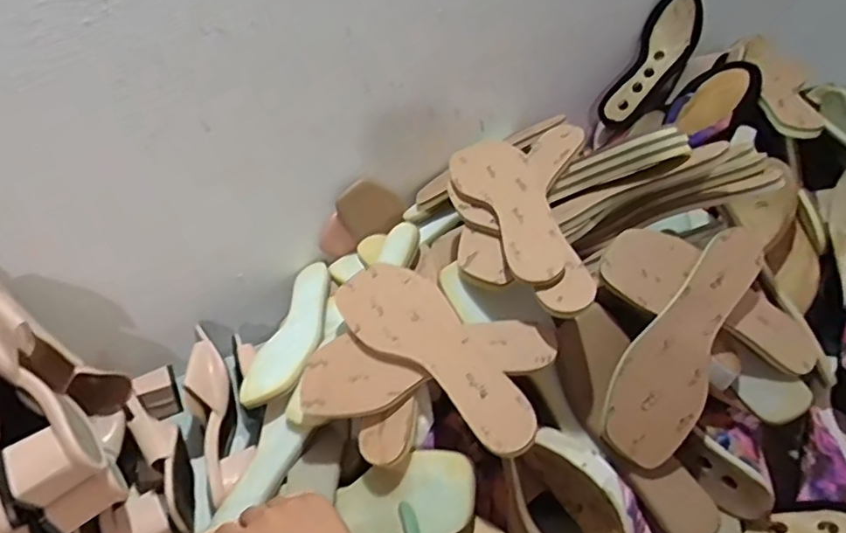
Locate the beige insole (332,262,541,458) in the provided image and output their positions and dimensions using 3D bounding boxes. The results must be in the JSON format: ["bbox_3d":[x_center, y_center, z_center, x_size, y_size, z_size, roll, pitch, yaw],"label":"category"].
[{"bbox_3d":[0.011,0.074,0.544,0.083,0.009,0.239,-44,59,-10],"label":"beige insole"}]

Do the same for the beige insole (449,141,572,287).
[{"bbox_3d":[0.087,-0.071,0.607,0.079,0.014,0.249,-21,42,1],"label":"beige insole"}]

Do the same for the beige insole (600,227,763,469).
[{"bbox_3d":[0.250,0.069,0.559,0.083,0.025,0.246,30,85,-5],"label":"beige insole"}]

